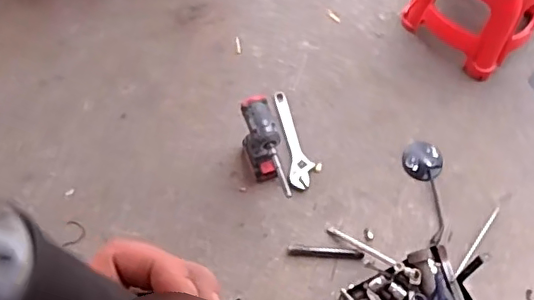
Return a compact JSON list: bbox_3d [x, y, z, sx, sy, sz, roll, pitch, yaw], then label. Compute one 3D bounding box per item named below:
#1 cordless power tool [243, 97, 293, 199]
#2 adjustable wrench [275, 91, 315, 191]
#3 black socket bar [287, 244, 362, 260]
[{"bbox_3d":[0.003,0.023,1.352,0.074,0.226,0.237,-17,69,-8],"label":"cordless power tool"},{"bbox_3d":[0.074,-0.032,1.495,0.065,0.012,0.279,-8,68,-4],"label":"adjustable wrench"},{"bbox_3d":[0.145,0.253,1.398,0.182,0.020,0.024,3,68,0],"label":"black socket bar"}]

